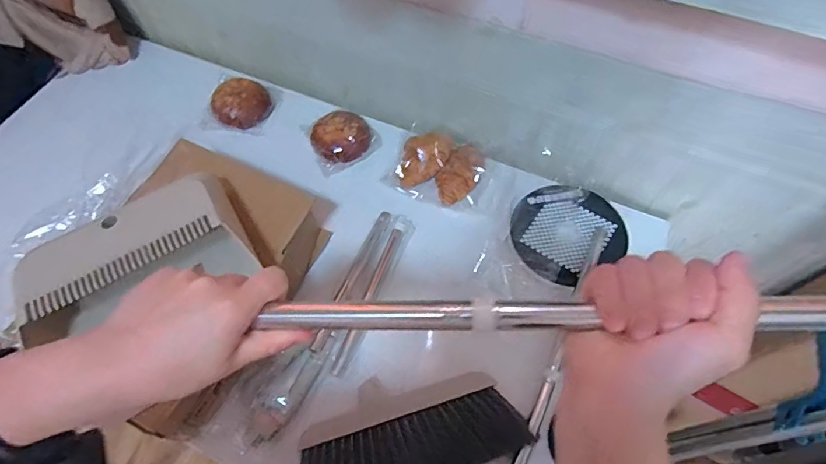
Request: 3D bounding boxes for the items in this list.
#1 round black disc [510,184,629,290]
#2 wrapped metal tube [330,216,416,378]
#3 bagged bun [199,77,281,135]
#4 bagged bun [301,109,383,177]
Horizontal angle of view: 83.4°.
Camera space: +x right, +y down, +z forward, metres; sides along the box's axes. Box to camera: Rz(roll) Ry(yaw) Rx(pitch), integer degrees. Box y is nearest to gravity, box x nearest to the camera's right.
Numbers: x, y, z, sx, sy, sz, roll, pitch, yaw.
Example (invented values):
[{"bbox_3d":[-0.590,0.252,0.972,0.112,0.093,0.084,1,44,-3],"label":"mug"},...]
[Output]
[{"bbox_3d":[0.244,-0.002,0.741,0.162,0.022,0.165,0,73,-1],"label":"round black disc"},{"bbox_3d":[-0.055,0.087,0.692,0.033,0.016,0.265,18,64,11],"label":"wrapped metal tube"},{"bbox_3d":[-0.327,-0.239,0.866,0.123,0.047,0.113,15,63,10],"label":"bagged bun"},{"bbox_3d":[-0.123,-0.168,0.815,0.114,0.048,0.095,-26,64,-12],"label":"bagged bun"}]

